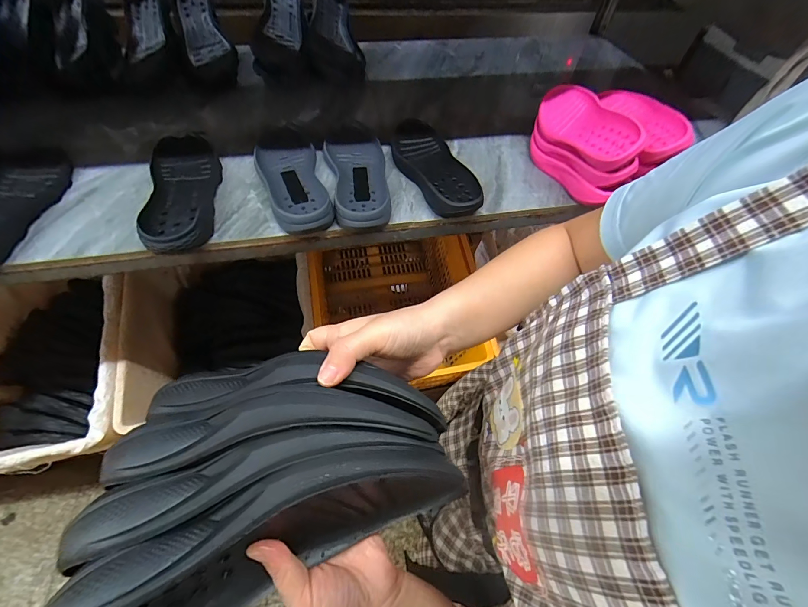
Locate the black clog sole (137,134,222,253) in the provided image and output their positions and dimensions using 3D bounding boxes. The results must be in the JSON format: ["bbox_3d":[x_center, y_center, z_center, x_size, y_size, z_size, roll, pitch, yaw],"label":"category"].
[{"bbox_3d":[-0.373,-0.193,0.577,0.109,0.035,0.312,-10,56,-11],"label":"black clog sole"}]

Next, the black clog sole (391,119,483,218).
[{"bbox_3d":[0.052,-0.251,0.641,0.106,0.040,0.276,-16,57,-14],"label":"black clog sole"}]

